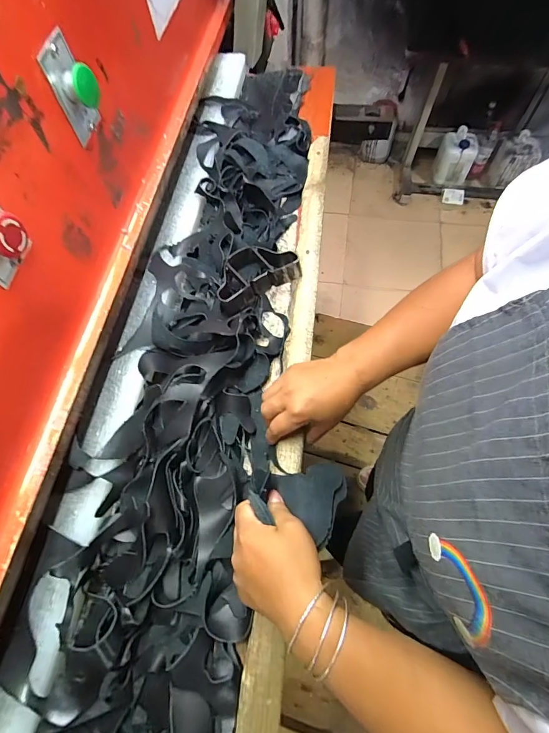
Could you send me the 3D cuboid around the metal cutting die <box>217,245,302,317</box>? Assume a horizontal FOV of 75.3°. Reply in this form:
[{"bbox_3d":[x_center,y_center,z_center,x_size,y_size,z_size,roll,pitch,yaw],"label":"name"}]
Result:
[{"bbox_3d":[-0.039,-0.152,0.550,0.132,0.035,0.103,-28,67,-9],"label":"metal cutting die"}]

